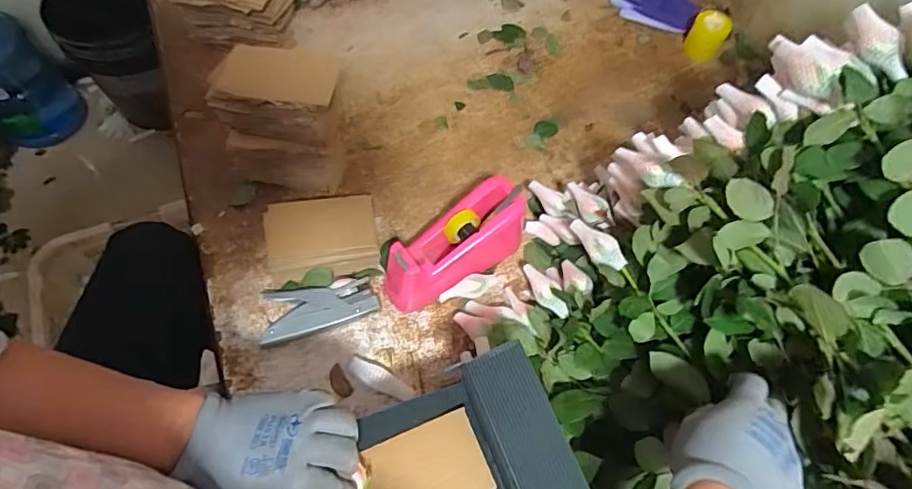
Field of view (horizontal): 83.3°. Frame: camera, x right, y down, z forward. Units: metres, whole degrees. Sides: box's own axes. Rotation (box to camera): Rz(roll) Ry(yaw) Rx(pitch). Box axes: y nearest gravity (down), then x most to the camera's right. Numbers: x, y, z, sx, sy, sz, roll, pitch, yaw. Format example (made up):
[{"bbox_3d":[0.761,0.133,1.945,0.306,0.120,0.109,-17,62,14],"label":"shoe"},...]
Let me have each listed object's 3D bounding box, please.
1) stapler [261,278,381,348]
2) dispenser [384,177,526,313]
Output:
[{"bbox_3d":[-0.175,0.089,0.669,0.144,0.027,0.072,-6,64,-6],"label":"stapler"},{"bbox_3d":[0.000,0.007,0.672,0.198,0.105,0.072,-34,70,-18],"label":"dispenser"}]

